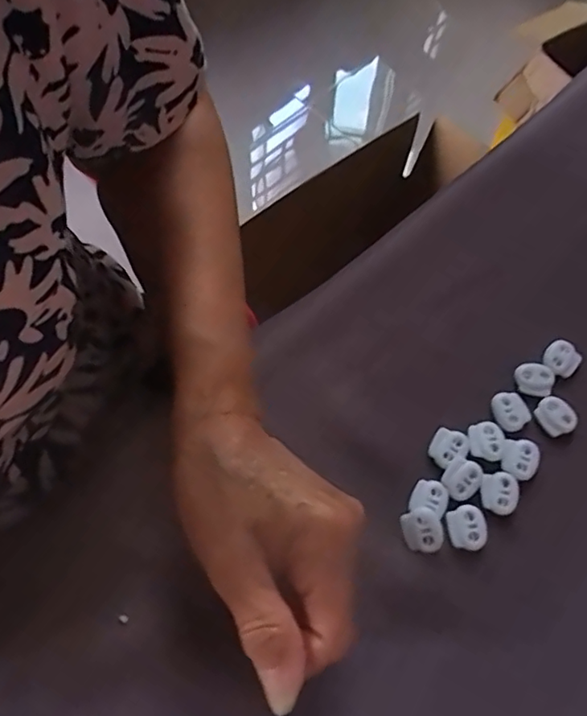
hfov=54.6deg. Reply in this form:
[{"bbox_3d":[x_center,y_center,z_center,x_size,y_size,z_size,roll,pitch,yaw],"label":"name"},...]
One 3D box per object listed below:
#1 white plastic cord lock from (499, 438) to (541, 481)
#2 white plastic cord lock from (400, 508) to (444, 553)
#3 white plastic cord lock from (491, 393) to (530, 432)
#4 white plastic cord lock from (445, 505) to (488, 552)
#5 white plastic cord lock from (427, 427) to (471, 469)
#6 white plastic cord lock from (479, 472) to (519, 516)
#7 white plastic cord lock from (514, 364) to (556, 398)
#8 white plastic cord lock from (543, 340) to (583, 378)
[{"bbox_3d":[0.124,0.054,0.309,0.020,0.004,0.022,20,66,6],"label":"white plastic cord lock"},{"bbox_3d":[0.067,0.088,0.290,0.019,0.006,0.021,-12,67,-8],"label":"white plastic cord lock"},{"bbox_3d":[0.123,0.029,0.320,0.020,0.004,0.022,-20,68,-11],"label":"white plastic cord lock"},{"bbox_3d":[0.090,0.088,0.295,0.019,0.005,0.022,-4,66,-5],"label":"white plastic cord lock"},{"bbox_3d":[0.085,0.049,0.311,0.019,0.004,0.022,36,69,13],"label":"white plastic cord lock"},{"bbox_3d":[0.110,0.071,0.302,0.021,0.004,0.022,21,66,6],"label":"white plastic cord lock"},{"bbox_3d":[0.141,0.012,0.329,0.023,0.004,0.019,2,65,-2],"label":"white plastic cord lock"},{"bbox_3d":[0.159,0.001,0.338,0.020,0.008,0.021,42,70,15],"label":"white plastic cord lock"}]

